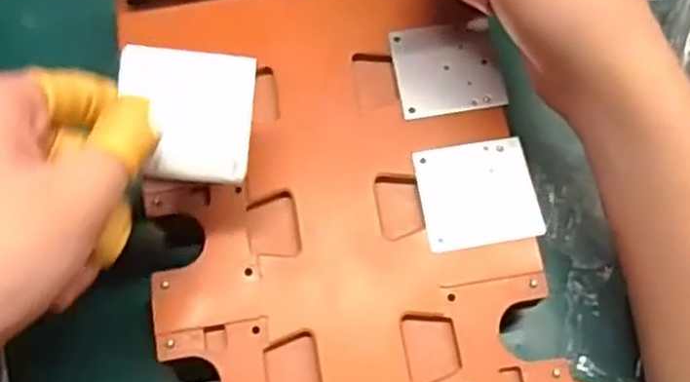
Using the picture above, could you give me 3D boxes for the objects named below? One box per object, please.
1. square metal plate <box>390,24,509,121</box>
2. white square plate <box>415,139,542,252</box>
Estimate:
[{"bbox_3d":[0.046,-0.055,0.330,0.046,0.004,0.042,-8,71,-3],"label":"square metal plate"},{"bbox_3d":[0.056,0.001,0.311,0.047,0.005,0.044,-8,71,-3],"label":"white square plate"}]

